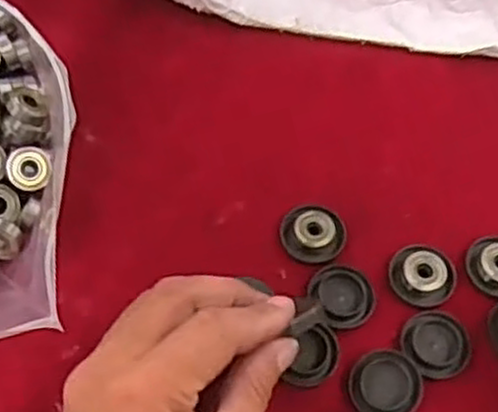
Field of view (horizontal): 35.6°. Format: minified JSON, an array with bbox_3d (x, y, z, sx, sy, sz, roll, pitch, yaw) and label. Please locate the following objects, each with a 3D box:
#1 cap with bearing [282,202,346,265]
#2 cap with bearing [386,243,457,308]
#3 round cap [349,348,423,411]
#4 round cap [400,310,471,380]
[{"bbox_3d":[0.035,0.013,0.400,0.033,0.012,0.031,1,61,-2],"label":"cap with bearing"},{"bbox_3d":[0.089,0.034,0.392,0.031,0.011,0.031,1,61,-2],"label":"cap with bearing"},{"bbox_3d":[0.064,0.084,0.363,0.032,0.012,0.032,1,61,-2],"label":"round cap"},{"bbox_3d":[0.091,0.067,0.378,0.034,0.006,0.031,1,61,-2],"label":"round cap"}]

